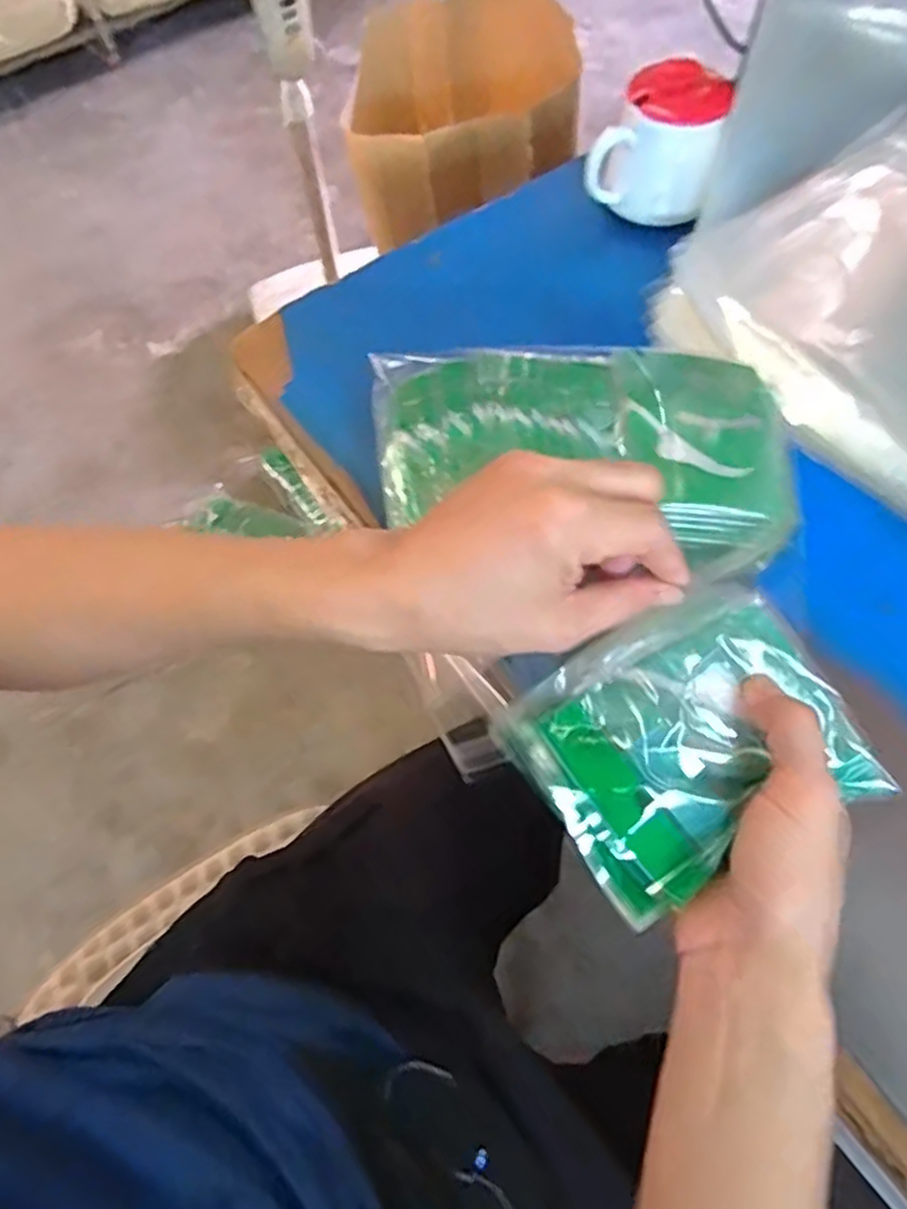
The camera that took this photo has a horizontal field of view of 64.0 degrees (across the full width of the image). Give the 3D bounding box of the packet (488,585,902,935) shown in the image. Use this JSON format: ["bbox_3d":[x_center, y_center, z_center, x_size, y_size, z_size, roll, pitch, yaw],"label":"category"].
[{"bbox_3d":[0.107,0.062,0.328,0.143,0.033,0.111,-27,68,-9],"label":"packet"}]

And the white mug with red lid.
[{"bbox_3d":[0.164,-0.375,0.585,0.098,0.090,0.074,11,64,9],"label":"white mug with red lid"}]

